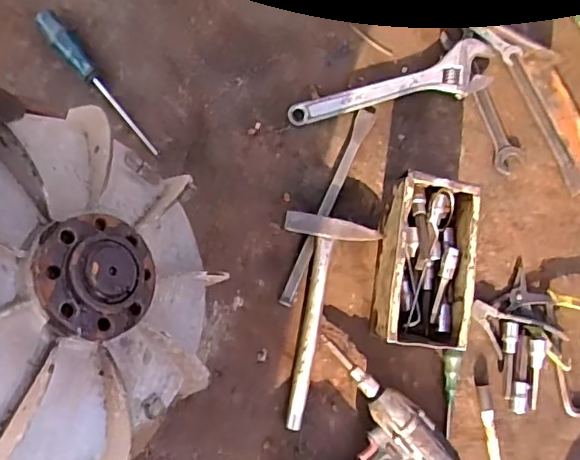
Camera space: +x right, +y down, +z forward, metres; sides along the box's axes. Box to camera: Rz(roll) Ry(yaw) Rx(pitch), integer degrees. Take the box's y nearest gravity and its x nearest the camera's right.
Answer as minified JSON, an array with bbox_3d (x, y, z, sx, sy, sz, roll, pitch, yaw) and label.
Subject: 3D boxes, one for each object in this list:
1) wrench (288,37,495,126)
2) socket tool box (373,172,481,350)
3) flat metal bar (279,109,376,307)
[{"bbox_3d":[0.144,-0.188,0.776,0.290,0.026,0.066,-19,89,-10],"label":"wrench"},{"bbox_3d":[0.175,0.043,0.742,0.109,0.078,0.214,8,85,-7],"label":"socket tool box"},{"bbox_3d":[0.050,-0.034,0.762,0.024,0.017,0.286,26,81,-3],"label":"flat metal bar"}]

